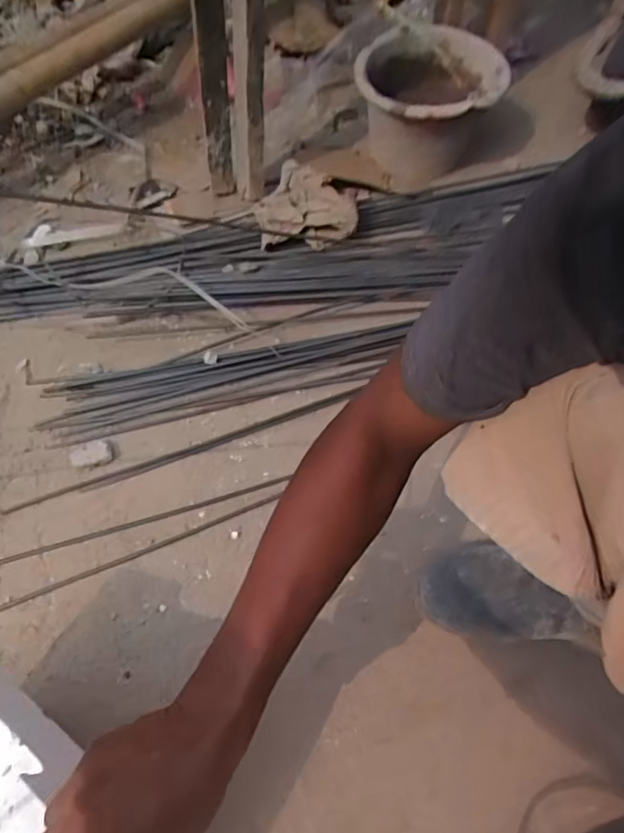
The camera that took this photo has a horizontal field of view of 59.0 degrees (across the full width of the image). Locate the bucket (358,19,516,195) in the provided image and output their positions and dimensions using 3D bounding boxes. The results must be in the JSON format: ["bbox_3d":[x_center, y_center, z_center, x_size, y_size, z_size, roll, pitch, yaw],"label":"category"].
[{"bbox_3d":[0.222,-0.593,1.096,0.262,0.246,0.262,1,52,5],"label":"bucket"}]

